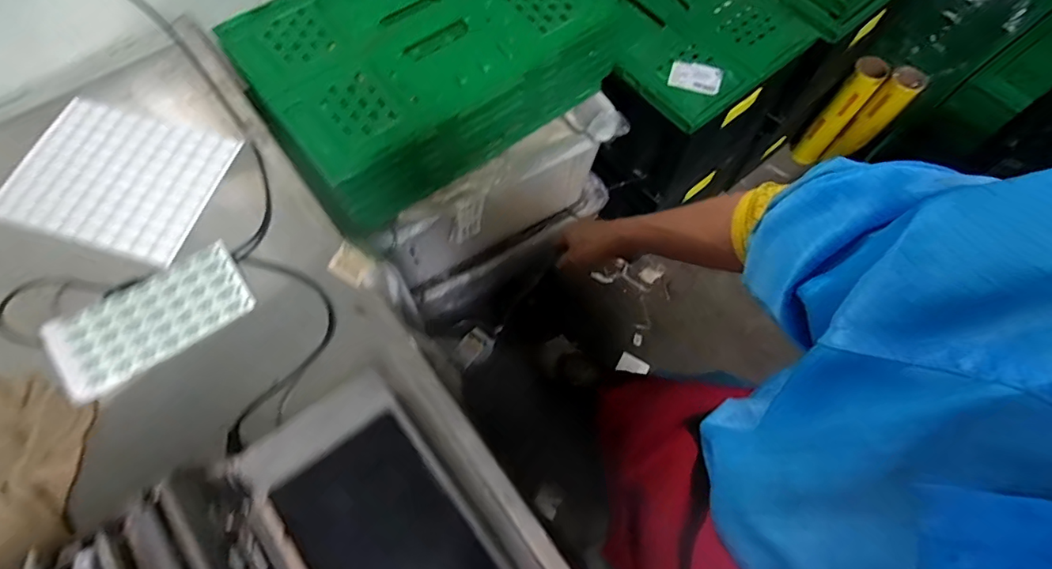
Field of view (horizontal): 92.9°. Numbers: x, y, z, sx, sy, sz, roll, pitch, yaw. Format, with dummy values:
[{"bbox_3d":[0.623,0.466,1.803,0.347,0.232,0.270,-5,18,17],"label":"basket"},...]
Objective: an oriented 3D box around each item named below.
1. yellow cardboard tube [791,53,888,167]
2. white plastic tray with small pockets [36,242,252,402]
[{"bbox_3d":[0.964,-0.527,1.559,0.090,0.371,0.071,35,71,13],"label":"yellow cardboard tube"},{"bbox_3d":[-0.468,0.038,0.629,0.220,0.017,0.118,-34,75,-18],"label":"white plastic tray with small pockets"}]

